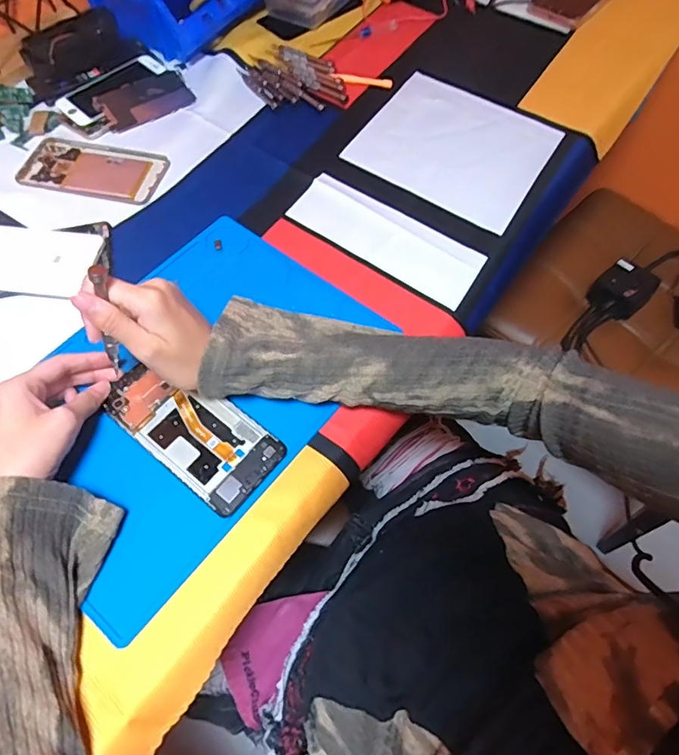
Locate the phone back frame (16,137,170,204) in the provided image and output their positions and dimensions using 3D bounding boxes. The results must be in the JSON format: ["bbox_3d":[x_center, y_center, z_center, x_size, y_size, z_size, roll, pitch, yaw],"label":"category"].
[{"bbox_3d":[-0.273,-0.231,0.537,0.156,0.004,0.075,12,64,6],"label":"phone back frame"}]

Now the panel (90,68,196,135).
[{"bbox_3d":[-0.236,-0.338,0.588,0.108,0.009,0.065,-33,68,-16],"label":"panel"}]

